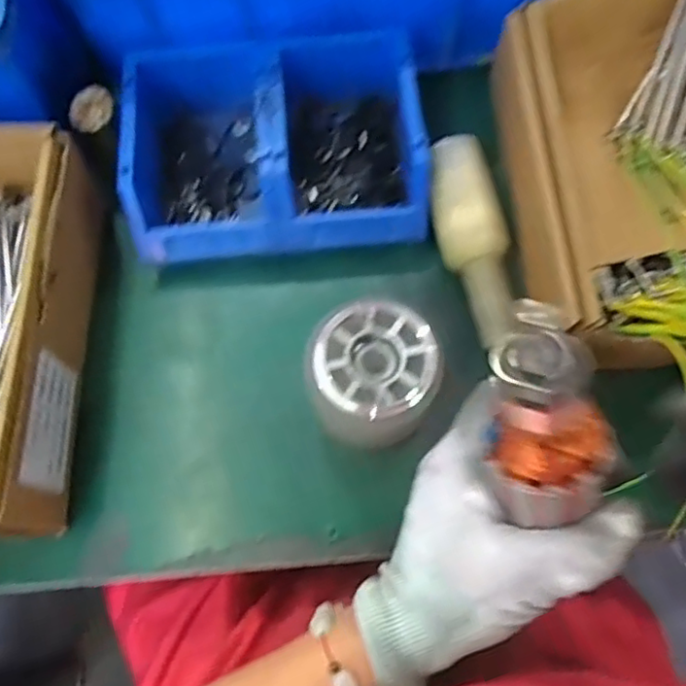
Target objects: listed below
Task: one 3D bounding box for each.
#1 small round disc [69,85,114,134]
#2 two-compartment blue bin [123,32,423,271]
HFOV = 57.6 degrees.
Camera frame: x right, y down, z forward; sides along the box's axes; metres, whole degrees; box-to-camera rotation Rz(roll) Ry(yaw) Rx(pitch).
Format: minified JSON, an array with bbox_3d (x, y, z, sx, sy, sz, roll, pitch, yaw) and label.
[{"bbox_3d":[-0.187,-0.174,0.464,0.028,0.004,0.036,31,82,-7],"label":"small round disc"},{"bbox_3d":[-0.050,-0.151,0.480,0.215,0.074,0.170,-4,71,-1],"label":"two-compartment blue bin"}]

